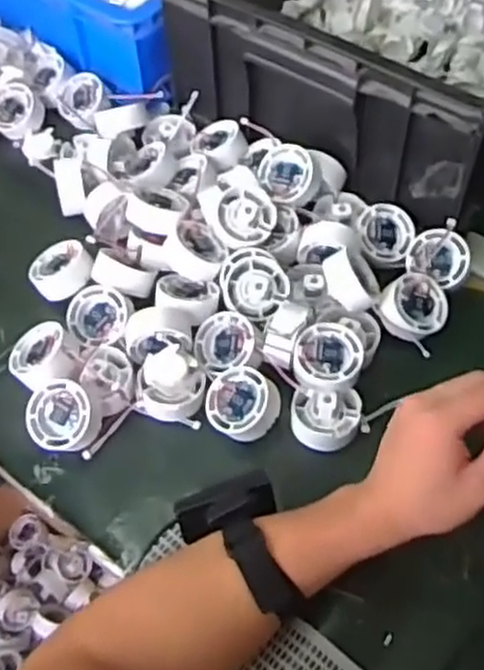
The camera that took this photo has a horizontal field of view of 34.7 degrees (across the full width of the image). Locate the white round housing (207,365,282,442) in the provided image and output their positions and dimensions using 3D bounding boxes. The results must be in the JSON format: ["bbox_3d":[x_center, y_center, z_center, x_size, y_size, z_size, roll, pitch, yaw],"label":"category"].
[{"bbox_3d":[0.001,0.055,0.618,0.055,0.025,0.055,-9,67,21],"label":"white round housing"}]

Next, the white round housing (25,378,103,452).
[{"bbox_3d":[-0.139,0.064,0.612,0.056,0.025,0.053,7,82,13],"label":"white round housing"}]

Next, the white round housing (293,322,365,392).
[{"bbox_3d":[0.069,0.019,0.622,0.055,0.026,0.055,-2,66,4],"label":"white round housing"}]

